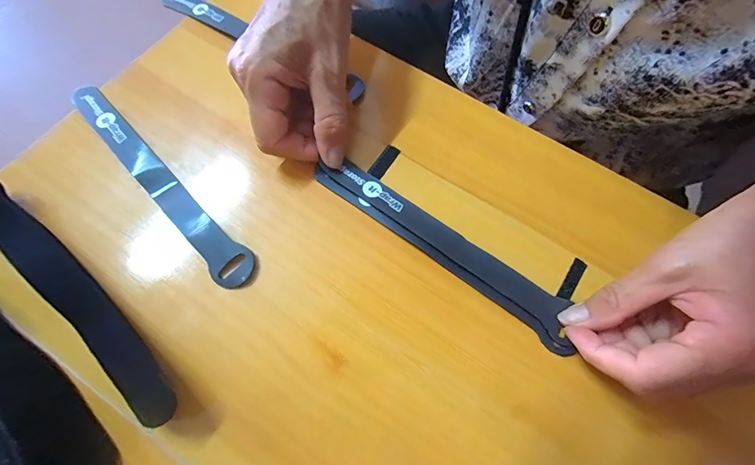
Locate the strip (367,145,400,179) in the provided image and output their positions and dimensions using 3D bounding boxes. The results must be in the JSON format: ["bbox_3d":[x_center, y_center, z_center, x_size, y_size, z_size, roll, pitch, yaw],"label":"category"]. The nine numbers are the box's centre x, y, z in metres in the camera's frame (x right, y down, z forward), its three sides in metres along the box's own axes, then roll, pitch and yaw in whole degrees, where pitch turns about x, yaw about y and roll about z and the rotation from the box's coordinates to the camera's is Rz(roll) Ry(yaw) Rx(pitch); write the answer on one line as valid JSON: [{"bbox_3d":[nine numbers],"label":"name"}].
[{"bbox_3d":[0.004,-0.050,0.249,0.011,0.004,0.029,32,72,10],"label":"strip"}]

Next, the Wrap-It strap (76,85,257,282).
[{"bbox_3d":[-0.149,-0.036,0.234,0.191,0.009,0.025,43,74,13],"label":"Wrap-It strap"}]

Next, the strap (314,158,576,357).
[{"bbox_3d":[0.041,0.007,0.228,0.191,0.005,0.028,35,73,10],"label":"strap"}]

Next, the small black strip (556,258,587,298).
[{"bbox_3d":[0.124,0.030,0.224,0.008,0.004,0.030,34,72,11],"label":"small black strip"}]

